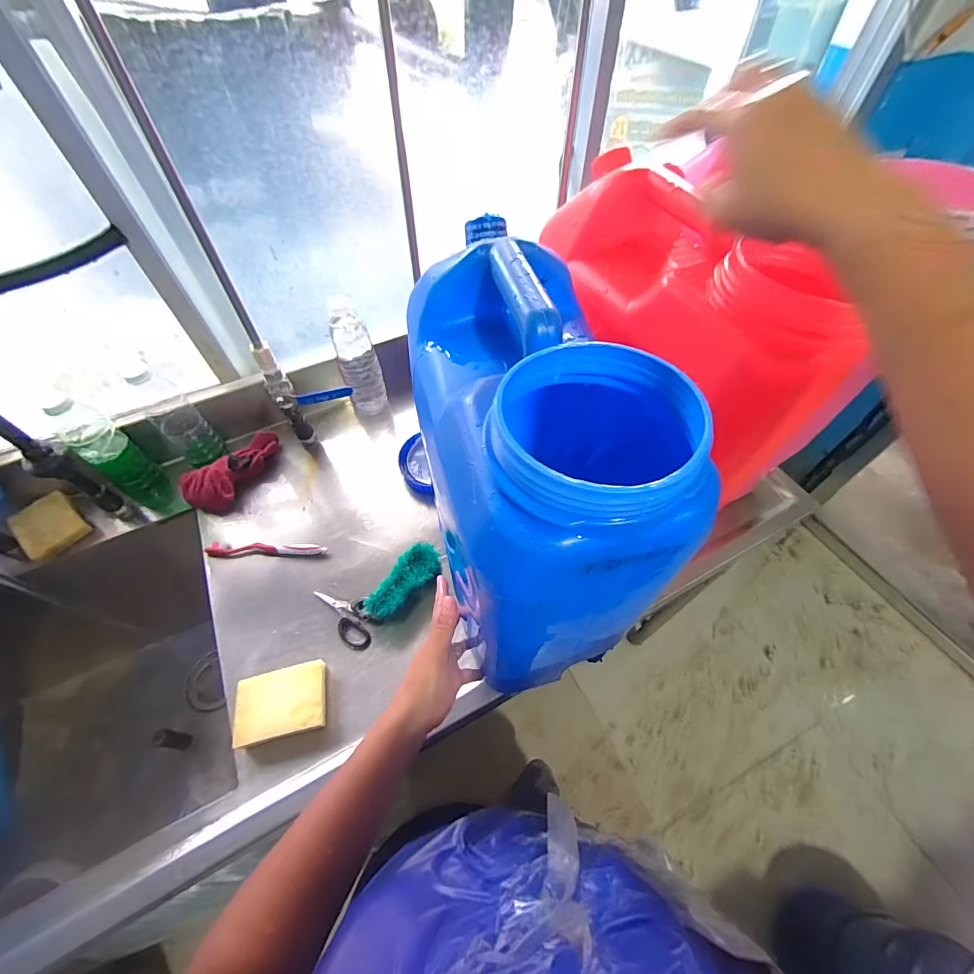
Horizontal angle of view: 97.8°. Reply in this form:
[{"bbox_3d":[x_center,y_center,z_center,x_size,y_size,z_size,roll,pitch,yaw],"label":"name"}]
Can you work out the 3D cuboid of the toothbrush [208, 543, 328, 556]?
[{"bbox_3d":[-0.332,0.095,0.645,0.175,0.019,0.021,0,55,0],"label":"toothbrush"}]

